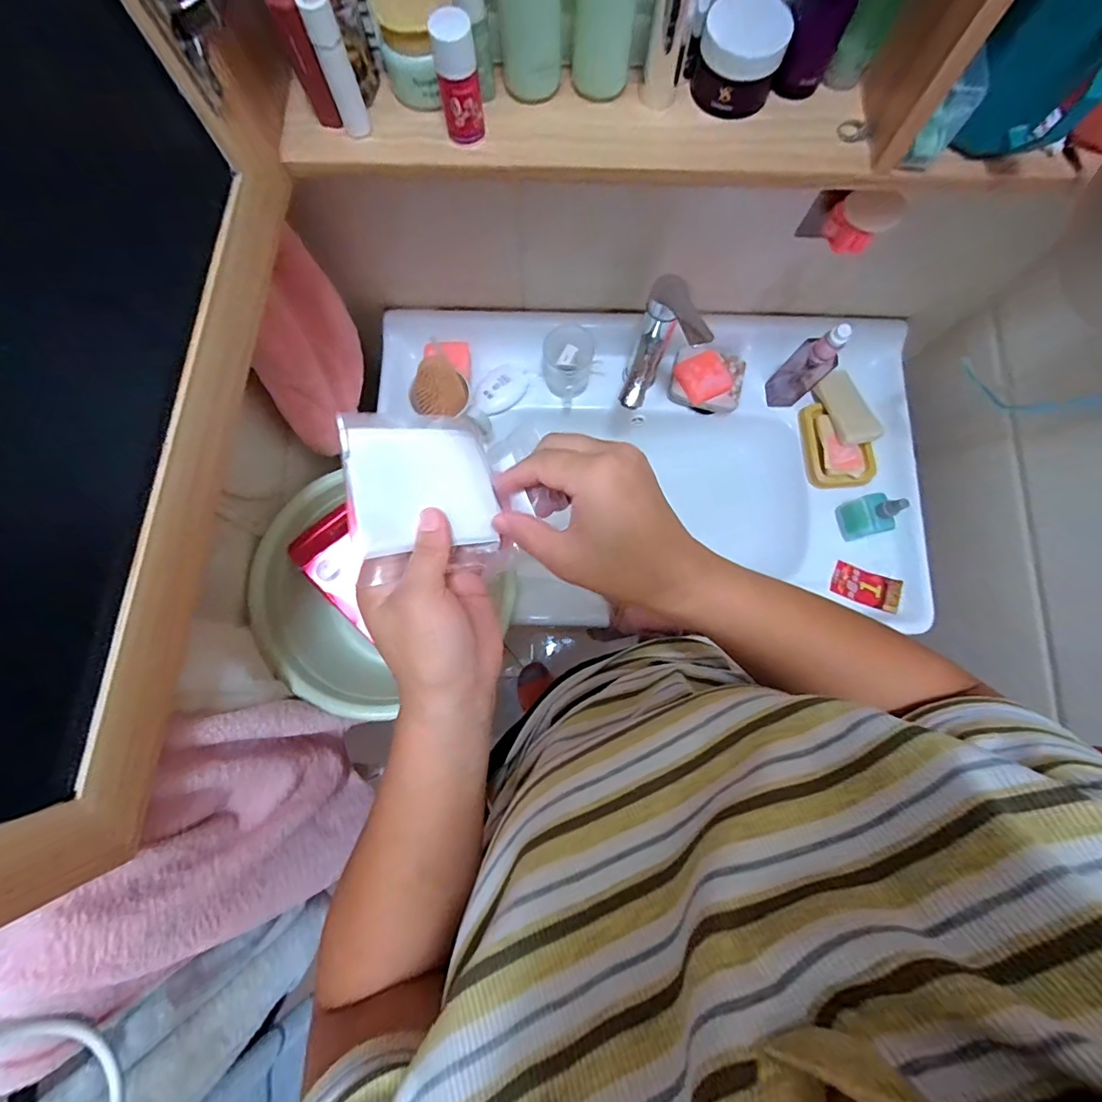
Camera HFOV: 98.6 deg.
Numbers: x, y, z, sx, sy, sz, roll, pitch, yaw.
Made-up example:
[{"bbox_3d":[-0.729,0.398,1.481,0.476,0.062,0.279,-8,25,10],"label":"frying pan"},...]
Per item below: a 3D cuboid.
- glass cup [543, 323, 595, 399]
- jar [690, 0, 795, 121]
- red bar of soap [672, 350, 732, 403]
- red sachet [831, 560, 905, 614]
[{"bbox_3d":[0.026,-0.280,0.703,0.076,0.079,0.094,3,76,2],"label":"glass cup"},{"bbox_3d":[0.146,-0.382,0.369,0.063,0.051,0.052,18,77,5],"label":"jar"},{"bbox_3d":[0.228,-0.259,0.707,0.069,0.023,0.066,-21,95,25],"label":"red bar of soap"},{"bbox_3d":[0.459,0.052,0.691,0.088,0.016,0.052,23,78,7],"label":"red sachet"}]

